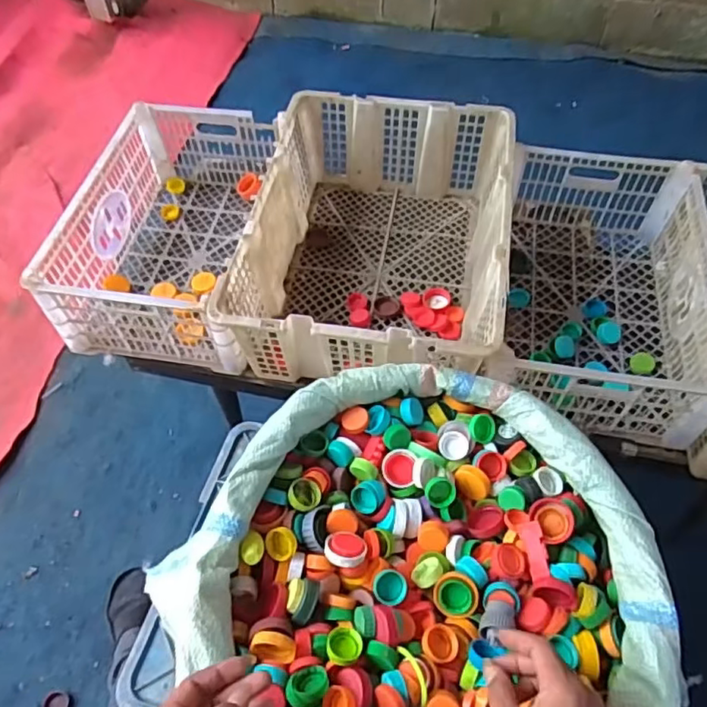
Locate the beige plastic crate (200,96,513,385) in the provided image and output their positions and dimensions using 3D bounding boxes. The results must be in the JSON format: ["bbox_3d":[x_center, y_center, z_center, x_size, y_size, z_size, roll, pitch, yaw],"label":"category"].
[{"bbox_3d":[0.038,-0.166,0.885,0.349,0.186,0.477,9,57,5],"label":"beige plastic crate"}]

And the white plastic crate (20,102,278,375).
[{"bbox_3d":[-0.265,-0.198,0.933,0.276,0.152,0.419,9,57,5],"label":"white plastic crate"}]

